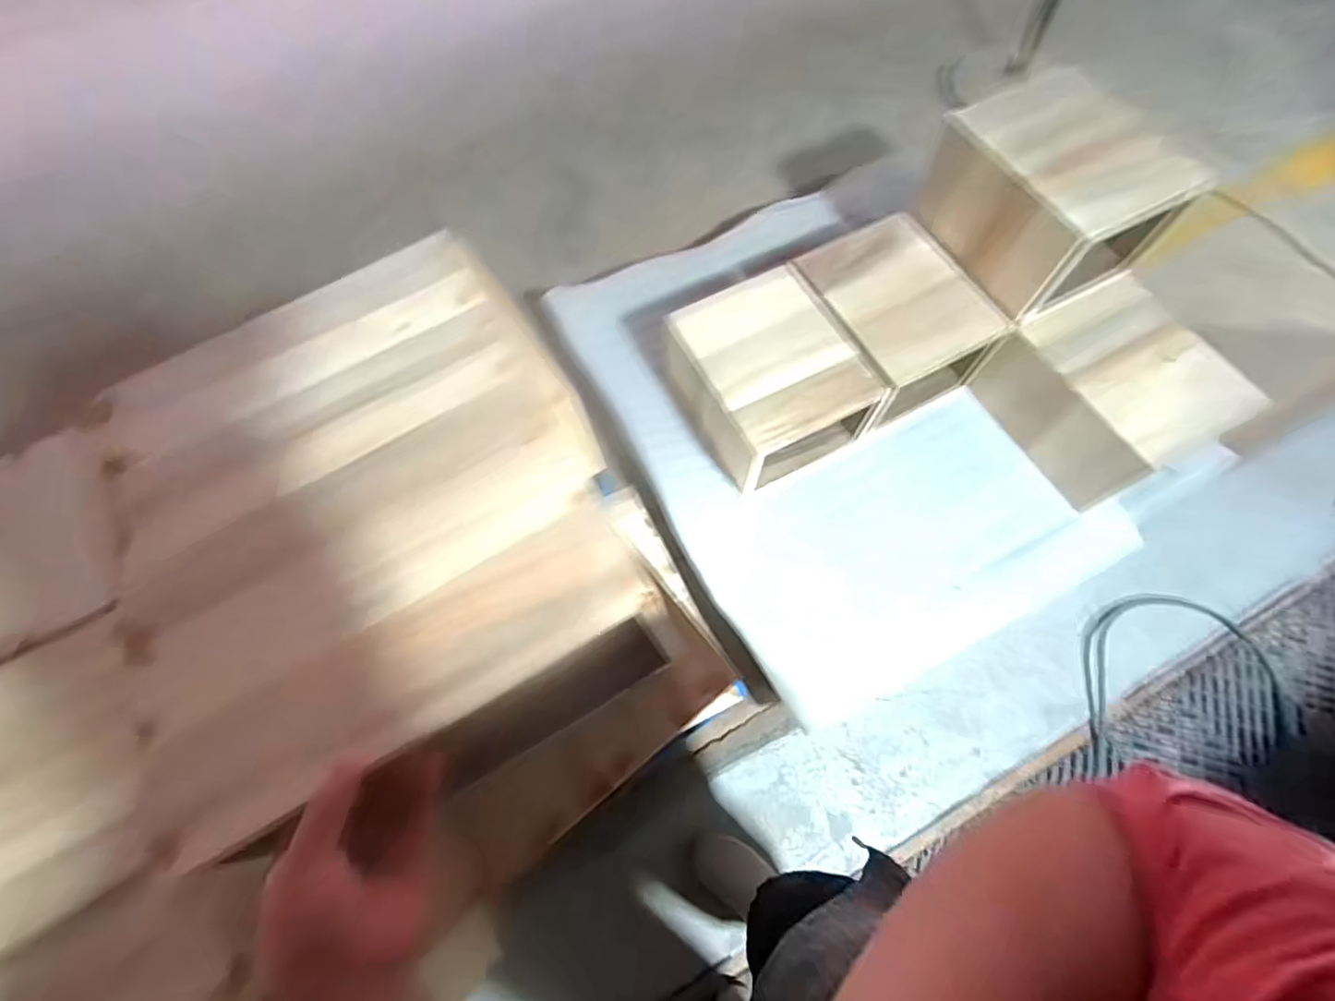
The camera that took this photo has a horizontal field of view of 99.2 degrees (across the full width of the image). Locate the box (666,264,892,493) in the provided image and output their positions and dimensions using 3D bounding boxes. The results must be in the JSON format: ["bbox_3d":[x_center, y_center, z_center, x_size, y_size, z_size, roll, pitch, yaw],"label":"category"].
[{"bbox_3d":[0.217,-0.263,1.270,0.320,0.223,0.382,-27,70,-10],"label":"box"}]

